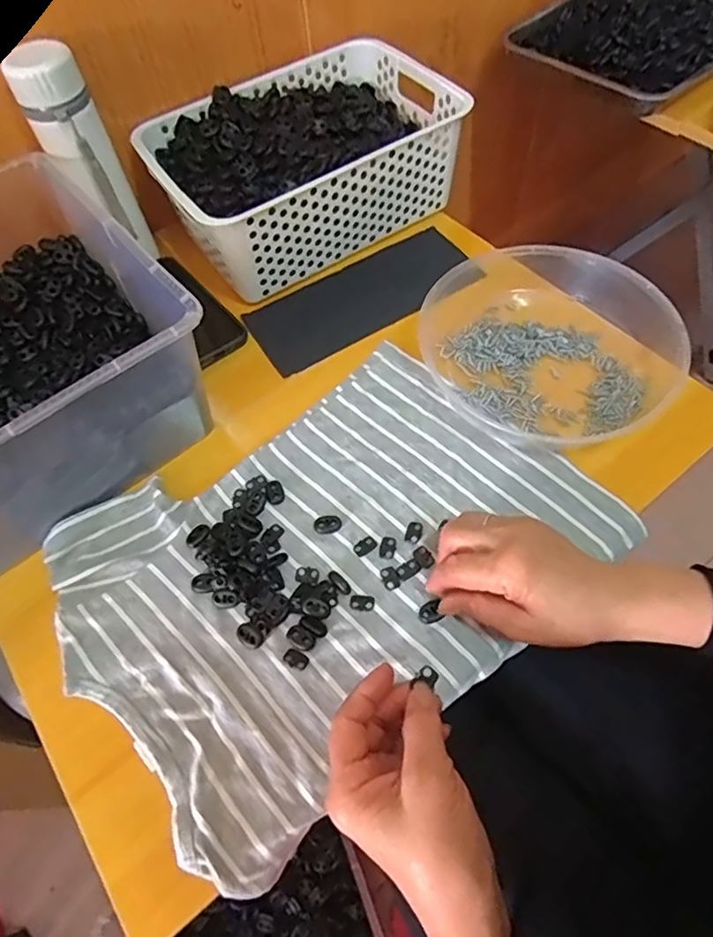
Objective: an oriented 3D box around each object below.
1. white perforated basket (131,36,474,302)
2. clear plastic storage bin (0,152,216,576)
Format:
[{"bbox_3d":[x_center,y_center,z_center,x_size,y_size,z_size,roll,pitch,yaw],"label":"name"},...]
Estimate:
[{"bbox_3d":[-0.058,-0.337,0.625,0.304,0.101,0.210,-31,63,-13],"label":"white perforated basket"},{"bbox_3d":[-0.320,-0.092,0.490,0.295,0.139,0.325,-38,64,-16],"label":"clear plastic storage bin"}]

